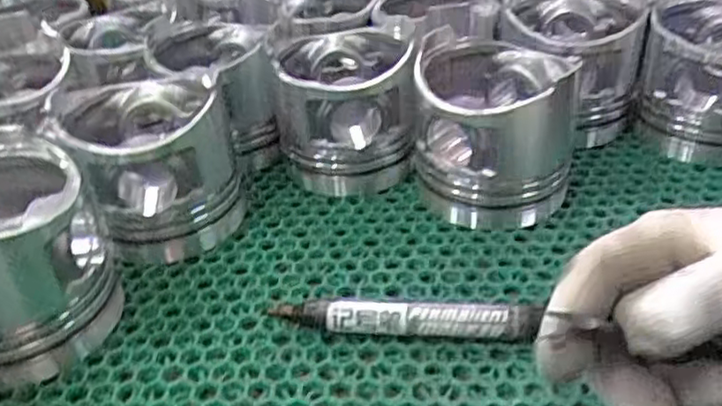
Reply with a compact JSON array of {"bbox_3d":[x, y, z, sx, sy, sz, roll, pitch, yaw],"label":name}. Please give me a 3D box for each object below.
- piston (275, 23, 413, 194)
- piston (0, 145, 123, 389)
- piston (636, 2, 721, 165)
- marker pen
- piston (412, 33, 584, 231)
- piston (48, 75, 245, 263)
[{"bbox_3d":[-0.009,-0.059,0.415,0.085,0.080,0.087,-1,36,4],"label":"piston"},{"bbox_3d":[-0.170,0.025,0.314,0.087,0.082,0.090,-21,39,-22],"label":"piston"},{"bbox_3d":[0.226,-0.081,0.413,0.082,0.087,0.089,15,40,25],"label":"piston"},{"bbox_3d":[0.020,0.052,0.305,0.121,0.017,0.014,1,36,8],"label":"marker pen"},{"bbox_3d":[0.077,-0.042,0.379,0.086,0.084,0.092,6,37,13],"label":"piston"},{"bbox_3d":[-0.117,-0.021,0.375,0.084,0.078,0.084,-9,36,-7],"label":"piston"}]

